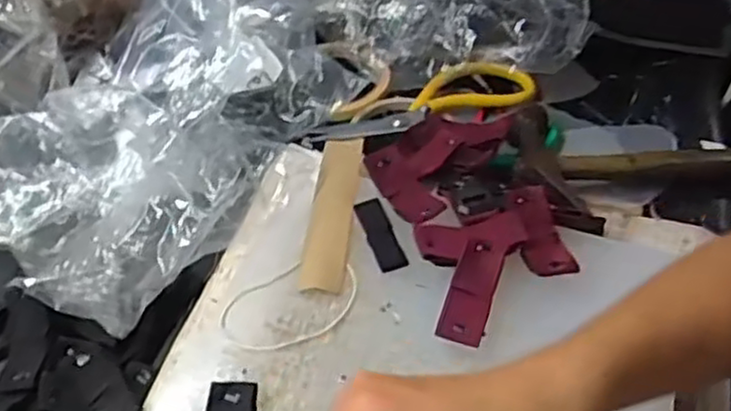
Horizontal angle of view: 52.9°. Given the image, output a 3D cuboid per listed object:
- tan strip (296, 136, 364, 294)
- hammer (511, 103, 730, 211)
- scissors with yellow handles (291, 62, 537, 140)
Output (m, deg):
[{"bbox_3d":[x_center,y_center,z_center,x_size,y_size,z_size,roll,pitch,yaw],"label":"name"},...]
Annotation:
[{"bbox_3d":[-0.021,0.001,0.477,0.026,0.006,0.126,4,50,5],"label":"tan strip"},{"bbox_3d":[0.232,-0.045,0.549,0.238,0.032,0.081,-6,50,-4],"label":"hammer"},{"bbox_3d":[0.042,-0.084,0.586,0.193,0.024,0.049,-12,50,-9],"label":"scissors with yellow handles"}]

